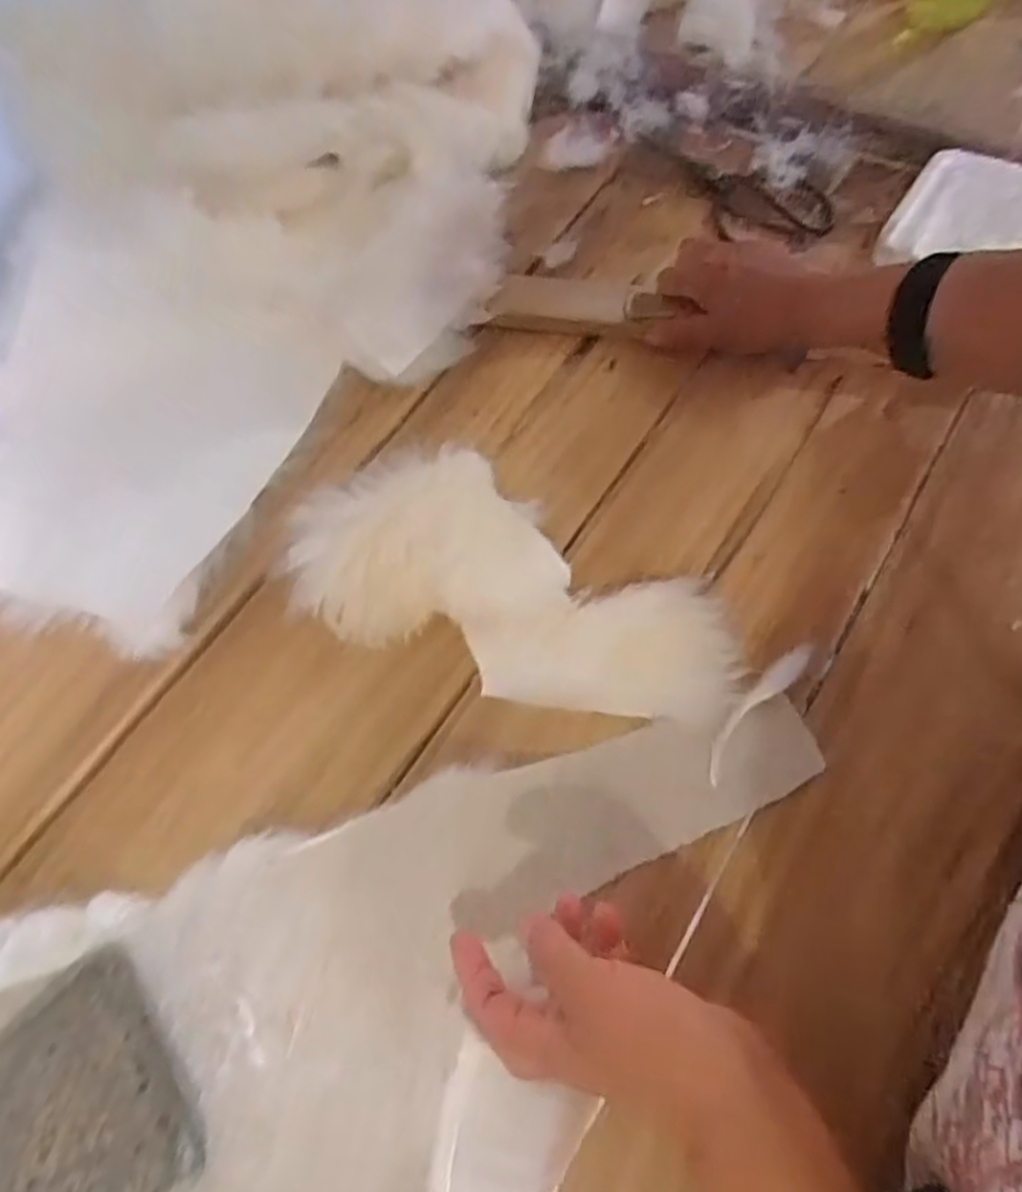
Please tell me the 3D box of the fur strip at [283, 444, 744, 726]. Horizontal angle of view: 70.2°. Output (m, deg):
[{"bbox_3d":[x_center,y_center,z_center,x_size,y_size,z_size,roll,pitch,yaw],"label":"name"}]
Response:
[{"bbox_3d":[0.001,-0.015,0.488,0.299,0.028,0.153,20,67,12],"label":"fur strip"}]

